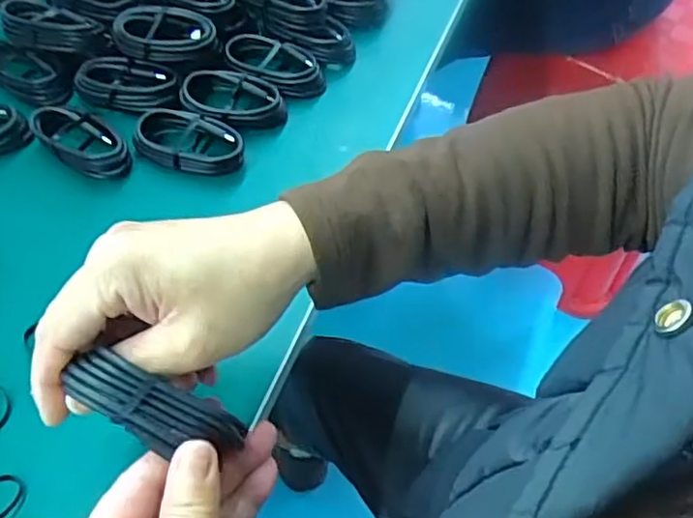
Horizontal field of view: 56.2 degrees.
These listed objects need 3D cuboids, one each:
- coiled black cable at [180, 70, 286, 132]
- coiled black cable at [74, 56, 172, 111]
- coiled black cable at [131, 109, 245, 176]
[{"bbox_3d":[-0.079,-0.110,0.451,0.072,0.022,0.040,3,58,2],"label":"coiled black cable"},{"bbox_3d":[-0.156,-0.123,0.457,0.068,0.021,0.034,10,58,6],"label":"coiled black cable"},{"bbox_3d":[-0.104,-0.079,0.432,0.073,0.025,0.040,7,58,4],"label":"coiled black cable"}]

